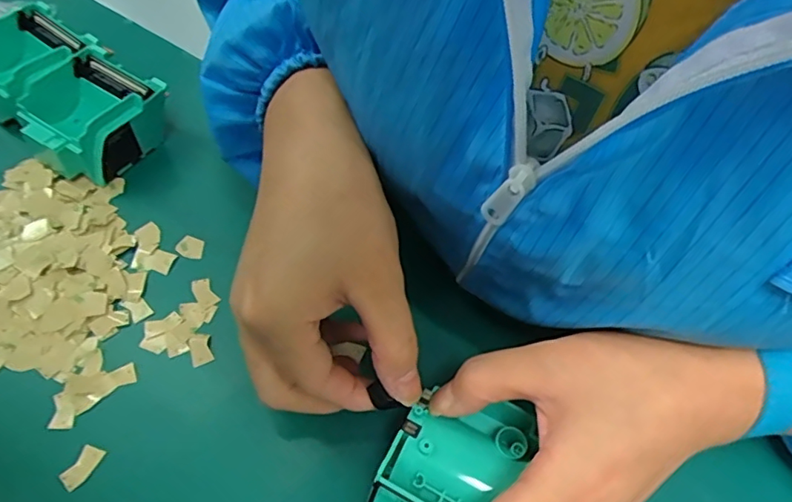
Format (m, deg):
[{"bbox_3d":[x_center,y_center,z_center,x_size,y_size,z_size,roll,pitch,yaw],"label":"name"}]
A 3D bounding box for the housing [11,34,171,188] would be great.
[{"bbox_3d":[-0.203,-0.092,0.360,0.073,0.036,0.081,26,61,13],"label":"housing"}]

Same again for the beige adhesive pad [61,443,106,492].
[{"bbox_3d":[-0.155,0.105,0.262,0.012,0.004,0.021,25,61,12],"label":"beige adhesive pad"}]

